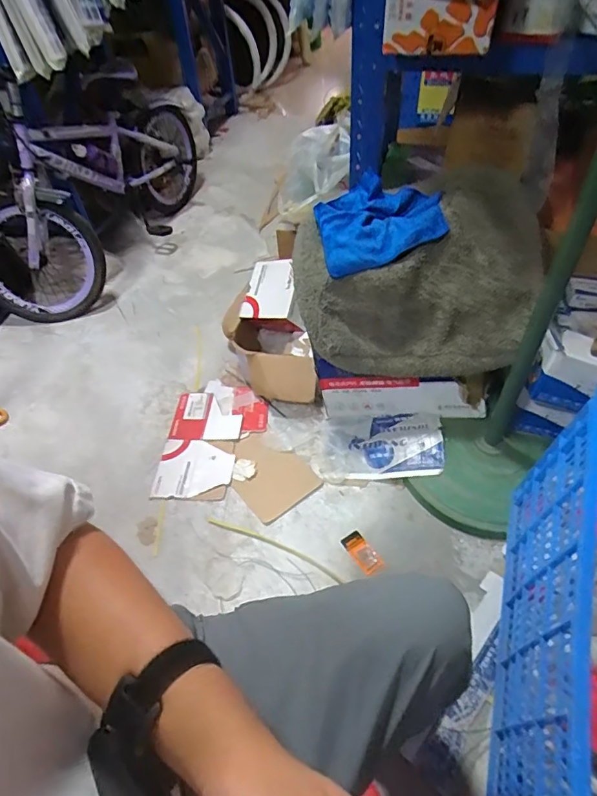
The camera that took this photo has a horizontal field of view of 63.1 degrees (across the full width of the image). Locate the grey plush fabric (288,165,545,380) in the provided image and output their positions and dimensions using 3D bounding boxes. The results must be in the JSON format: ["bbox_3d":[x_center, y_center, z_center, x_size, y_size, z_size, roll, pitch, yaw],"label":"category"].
[{"bbox_3d":[0.264,-0.310,1.160,0.514,0.336,0.393,4,50,8],"label":"grey plush fabric"}]

